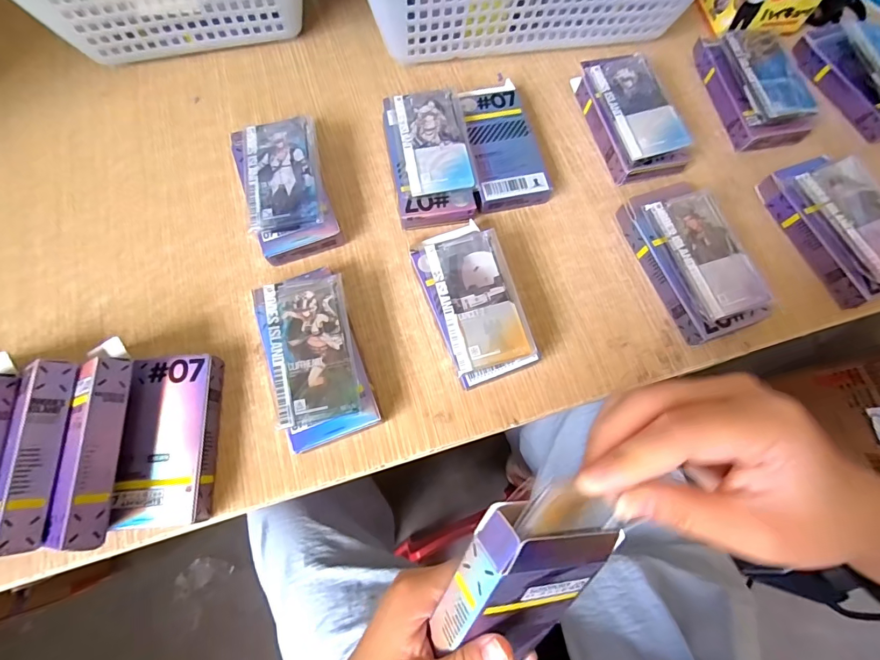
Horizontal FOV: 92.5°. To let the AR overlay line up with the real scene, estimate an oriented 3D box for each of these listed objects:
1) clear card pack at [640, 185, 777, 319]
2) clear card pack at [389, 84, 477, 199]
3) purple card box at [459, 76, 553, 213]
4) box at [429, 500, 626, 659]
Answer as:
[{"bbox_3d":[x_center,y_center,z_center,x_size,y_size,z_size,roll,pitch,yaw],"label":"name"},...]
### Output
[{"bbox_3d":[0.206,-0.060,0.323,0.057,0.008,0.101,-17,74,-11],"label":"clear card pack"},{"bbox_3d":[-0.006,-0.158,0.349,0.058,0.007,0.106,-8,70,-3],"label":"clear card pack"},{"bbox_3d":[0.051,-0.163,0.370,0.058,0.024,0.124,-10,72,-5],"label":"purple card box"},{"bbox_3d":[0.037,0.116,0.193,0.069,0.017,0.079,19,110,-23],"label":"box"}]

